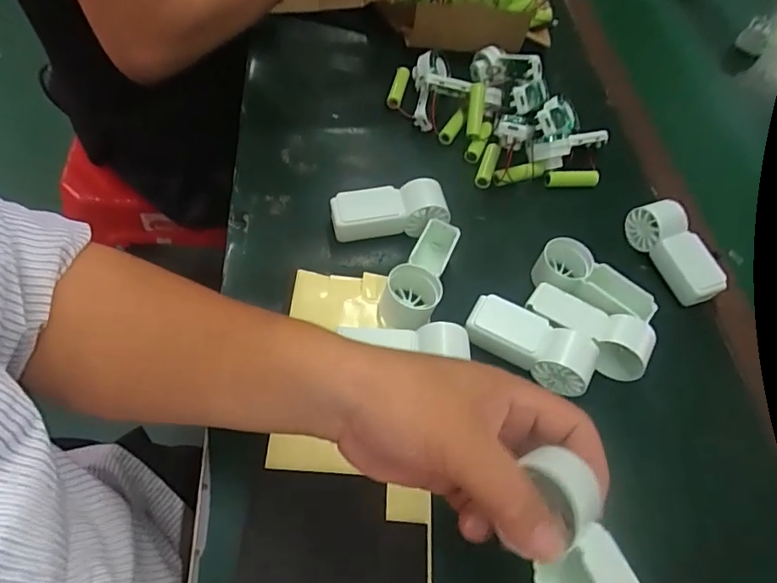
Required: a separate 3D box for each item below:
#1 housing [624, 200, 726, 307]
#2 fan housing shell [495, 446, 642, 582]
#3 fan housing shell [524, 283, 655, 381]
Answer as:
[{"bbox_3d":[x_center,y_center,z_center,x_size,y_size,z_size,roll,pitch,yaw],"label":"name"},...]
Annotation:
[{"bbox_3d":[0.248,-0.033,0.456,0.041,0.035,0.095,-14,61,-19],"label":"housing"},{"bbox_3d":[0.083,0.111,0.213,0.042,0.022,0.092,-10,64,-11],"label":"fan housing shell"},{"bbox_3d":[0.149,0.030,0.401,0.094,0.041,0.043,28,57,8],"label":"fan housing shell"}]

